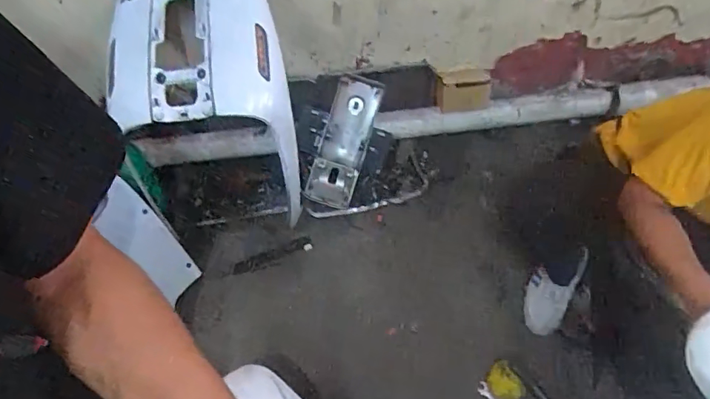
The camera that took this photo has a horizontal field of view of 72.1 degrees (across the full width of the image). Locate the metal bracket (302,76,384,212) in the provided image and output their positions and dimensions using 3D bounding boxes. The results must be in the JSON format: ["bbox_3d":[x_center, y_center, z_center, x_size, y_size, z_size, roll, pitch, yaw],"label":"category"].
[{"bbox_3d":[-0.033,-0.174,1.492,0.146,0.069,0.395,21,100,15],"label":"metal bracket"}]

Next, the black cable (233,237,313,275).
[{"bbox_3d":[-0.251,0.175,1.490,0.250,0.010,0.049,-20,75,1],"label":"black cable"}]

